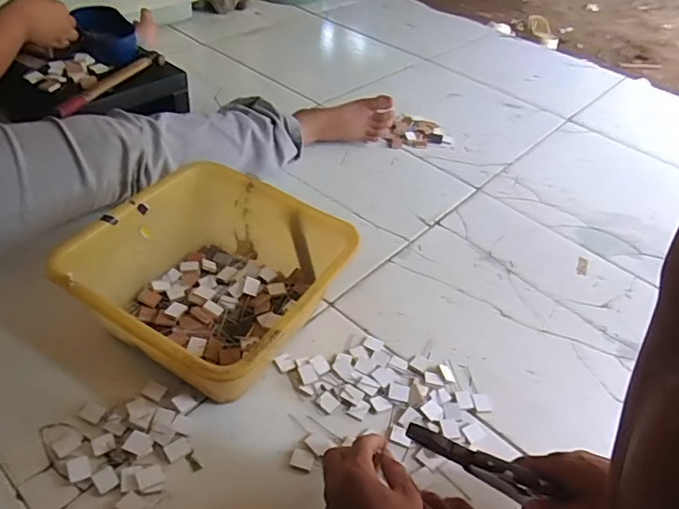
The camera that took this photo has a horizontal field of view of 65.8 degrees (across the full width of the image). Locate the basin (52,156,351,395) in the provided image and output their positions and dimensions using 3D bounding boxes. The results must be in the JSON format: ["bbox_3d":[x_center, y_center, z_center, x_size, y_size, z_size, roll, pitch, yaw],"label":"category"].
[{"bbox_3d":[-0.159,0.031,0.638,0.283,0.123,0.259,25,46,18],"label":"basin"}]

